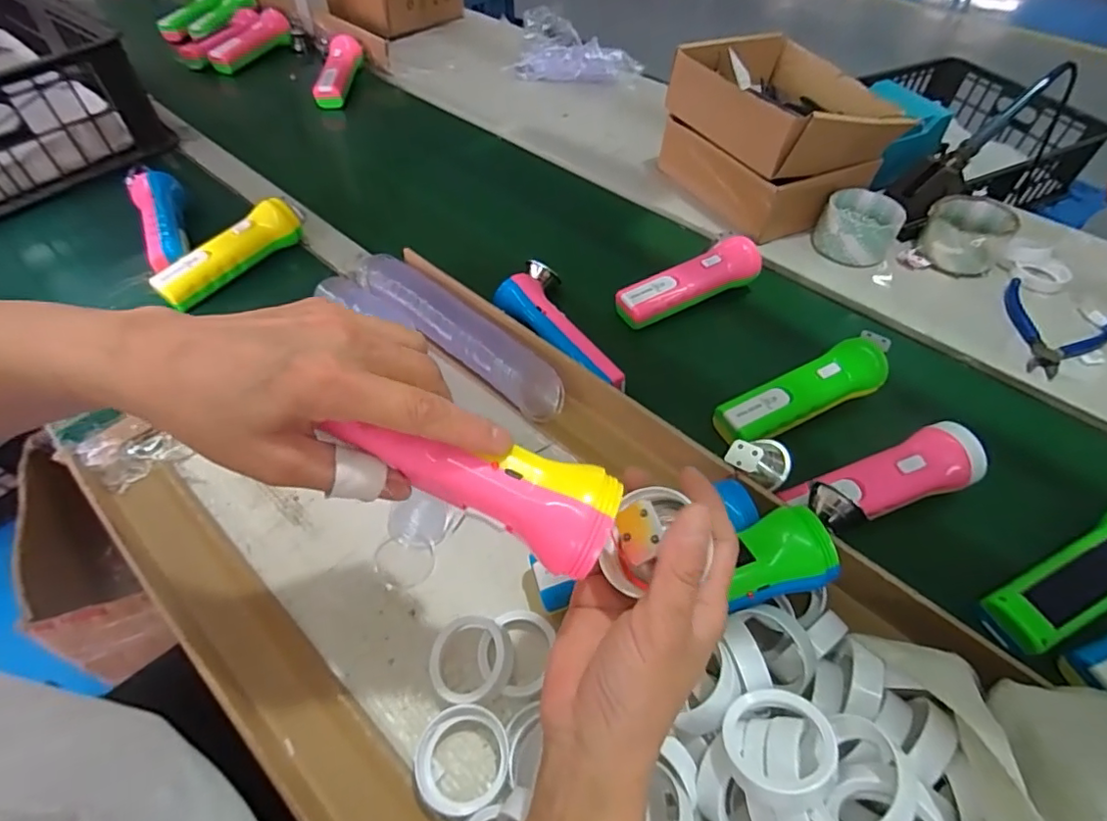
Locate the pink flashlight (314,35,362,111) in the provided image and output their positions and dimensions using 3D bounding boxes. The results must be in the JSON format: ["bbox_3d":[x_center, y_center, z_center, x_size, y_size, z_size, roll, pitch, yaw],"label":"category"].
[{"bbox_3d":[-0.347,-0.552,0.909,0.054,0.047,0.166,-2,52,-2],"label":"pink flashlight"}]

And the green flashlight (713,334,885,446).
[{"bbox_3d":[0.225,-0.015,0.499,0.170,0.036,0.045,-23,55,-17],"label":"green flashlight"}]

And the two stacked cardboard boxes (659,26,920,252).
[{"bbox_3d":[0.284,-0.352,0.703,0.219,0.134,0.231,-21,55,-16],"label":"two stacked cardboard boxes"}]

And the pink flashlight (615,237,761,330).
[{"bbox_3d":[0.146,-0.134,0.594,0.169,0.043,0.046,-24,55,-18],"label":"pink flashlight"}]

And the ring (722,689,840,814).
[{"bbox_3d":[0.114,0.170,0.284,0.051,0.018,0.052,-17,25,6],"label":"ring"}]

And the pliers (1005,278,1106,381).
[{"bbox_3d":[0.509,-0.080,0.576,0.099,0.009,0.139,33,59,23],"label":"pliers"}]

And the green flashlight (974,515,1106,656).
[{"bbox_3d":[0.378,0.116,0.396,0.179,0.039,0.047,-20,54,-15],"label":"green flashlight"}]

